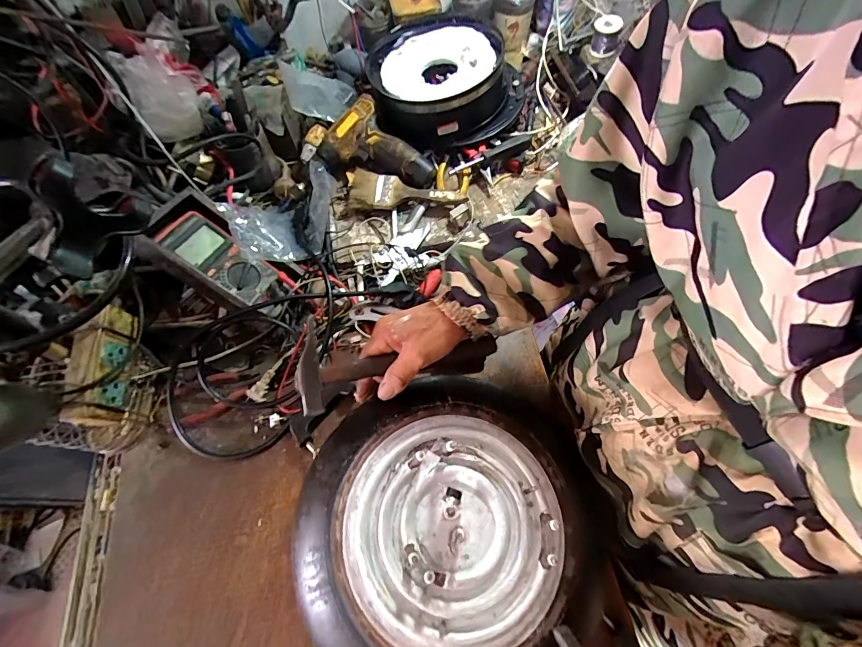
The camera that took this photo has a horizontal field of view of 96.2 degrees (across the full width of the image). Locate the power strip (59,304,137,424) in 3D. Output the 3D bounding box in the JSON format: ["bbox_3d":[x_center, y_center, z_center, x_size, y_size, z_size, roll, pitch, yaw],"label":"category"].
[{"bbox_3d":[-0.392,0.049,0.459,0.043,0.057,0.136,-11,64,-5],"label":"power strip"}]

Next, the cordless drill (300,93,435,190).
[{"bbox_3d":[-0.121,-0.306,0.693,0.143,0.071,0.240,-40,70,-17],"label":"cordless drill"}]

